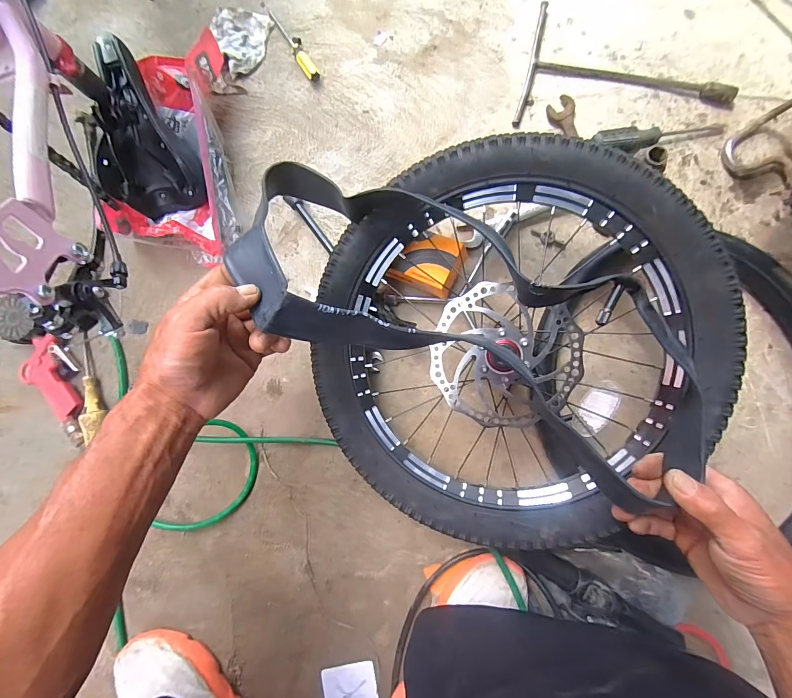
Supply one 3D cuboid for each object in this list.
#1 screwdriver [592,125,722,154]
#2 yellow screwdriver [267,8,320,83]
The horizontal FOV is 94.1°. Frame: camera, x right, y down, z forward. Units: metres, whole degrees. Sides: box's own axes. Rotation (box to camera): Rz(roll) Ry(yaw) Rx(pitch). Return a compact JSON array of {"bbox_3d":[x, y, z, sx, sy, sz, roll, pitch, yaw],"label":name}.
[{"bbox_3d":[0.368,-0.294,0.512,0.198,0.026,0.030,-9,87,-4],"label":"screwdriver"},{"bbox_3d":[-0.161,-0.479,0.582,0.021,0.018,0.163,-28,73,-5],"label":"yellow screwdriver"}]

